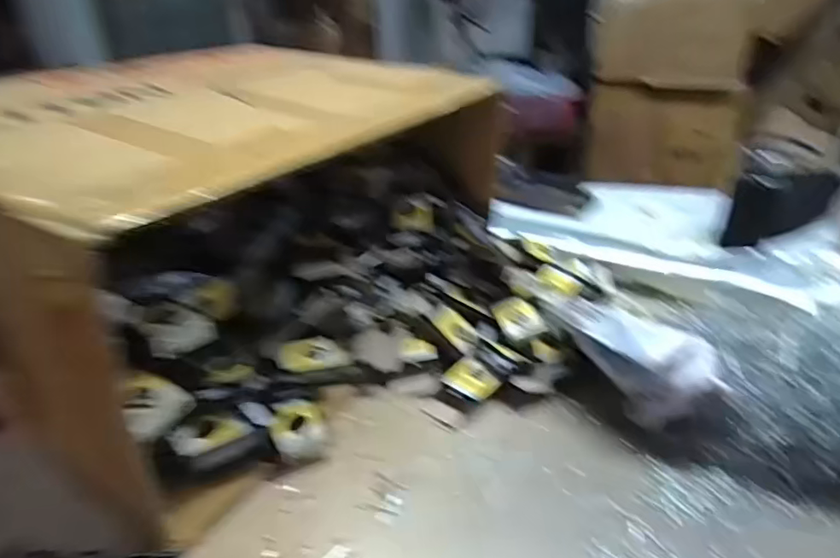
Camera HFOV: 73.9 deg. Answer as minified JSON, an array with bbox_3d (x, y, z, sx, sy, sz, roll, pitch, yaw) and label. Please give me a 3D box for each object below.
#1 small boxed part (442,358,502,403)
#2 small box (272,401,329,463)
[{"bbox_3d":[0.059,0.122,0.657,0.061,0.017,0.051,25,39,38],"label":"small boxed part"},{"bbox_3d":[-0.123,0.162,0.580,0.054,0.046,0.053,-13,32,-18],"label":"small box"}]

